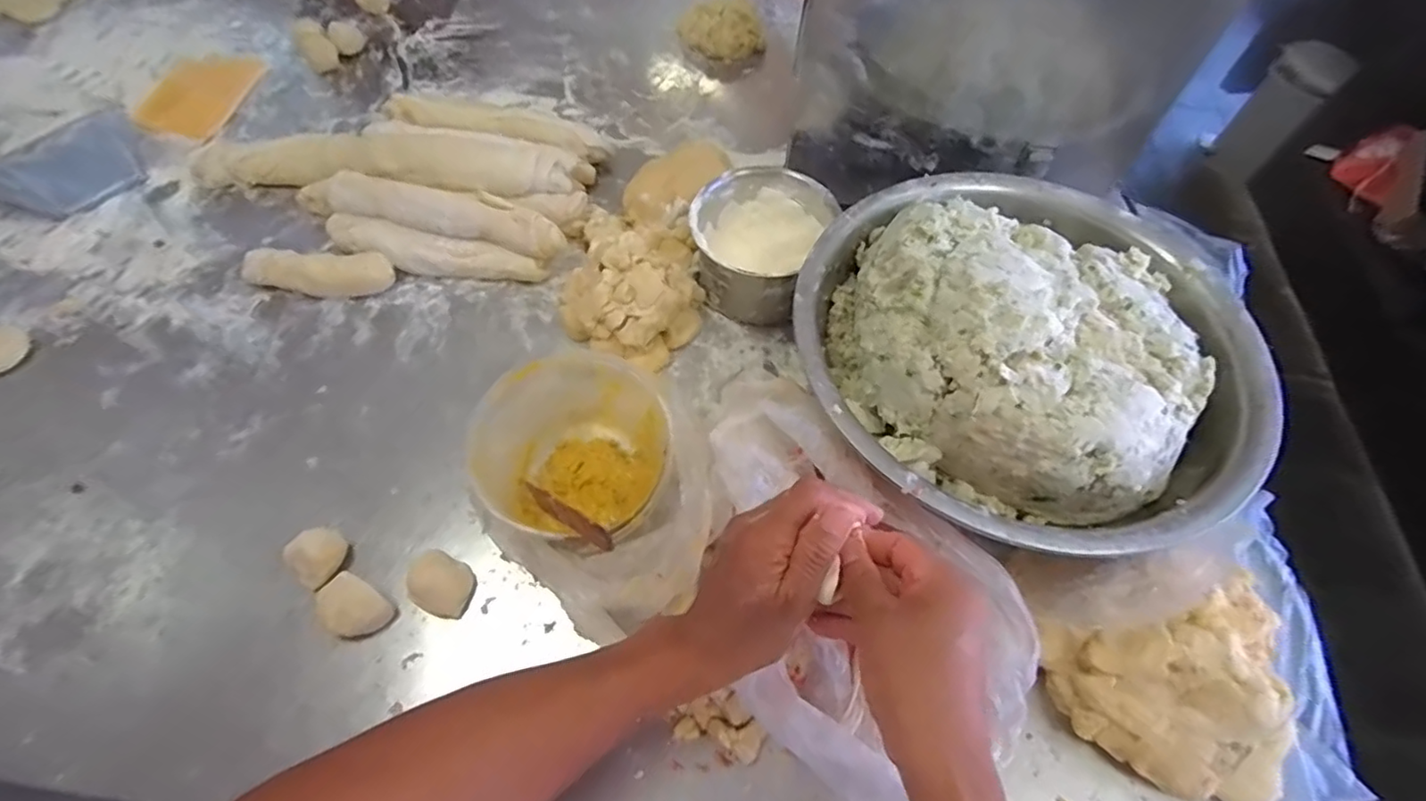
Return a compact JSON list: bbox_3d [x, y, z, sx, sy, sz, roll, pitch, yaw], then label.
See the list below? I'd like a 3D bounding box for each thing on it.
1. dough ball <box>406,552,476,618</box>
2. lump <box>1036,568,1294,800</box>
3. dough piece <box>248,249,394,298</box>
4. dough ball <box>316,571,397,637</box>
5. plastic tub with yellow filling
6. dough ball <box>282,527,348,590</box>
[{"bbox_3d":[-0.227,0.153,0.513,0.050,0.023,0.043,22,61,11],"label":"dough ball"},{"bbox_3d":[0.342,0.216,0.444,0.156,0.090,0.135,-8,60,-6],"label":"lump"},{"bbox_3d":[-0.427,-0.136,0.665,0.153,0.040,0.037,-1,60,-2],"label":"dough piece"},{"bbox_3d":[-0.291,0.167,0.498,0.054,0.032,0.039,32,64,16],"label":"dough ball"},{"bbox_3d":[-0.114,0.042,0.543,0.160,0.092,0.163,1,60,-1],"label":"plastic tub with yellow filling"},{"bbox_3d":[-0.333,0.133,0.520,0.038,0.038,0.045,29,63,15],"label":"dough ball"}]

